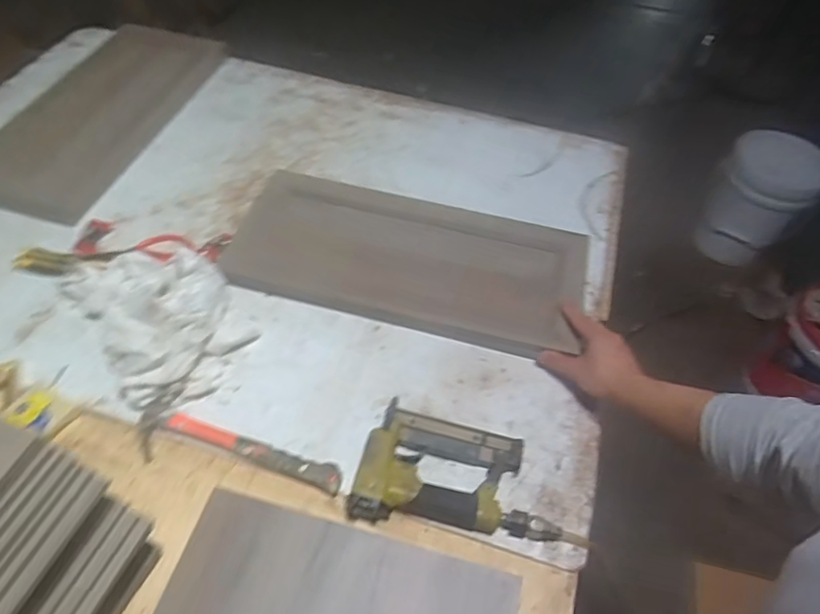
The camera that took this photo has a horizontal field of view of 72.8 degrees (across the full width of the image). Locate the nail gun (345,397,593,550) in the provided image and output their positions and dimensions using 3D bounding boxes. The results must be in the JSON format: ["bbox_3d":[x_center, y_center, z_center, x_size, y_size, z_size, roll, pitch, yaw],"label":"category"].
[{"bbox_3d":[0.073,0.199,0.678,0.272,0.040,0.146,8,53,2],"label":"nail gun"}]

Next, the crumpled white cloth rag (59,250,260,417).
[{"bbox_3d":[-0.343,-0.004,0.765,0.191,0.077,0.284,-31,61,-24],"label":"crumpled white cloth rag"}]

